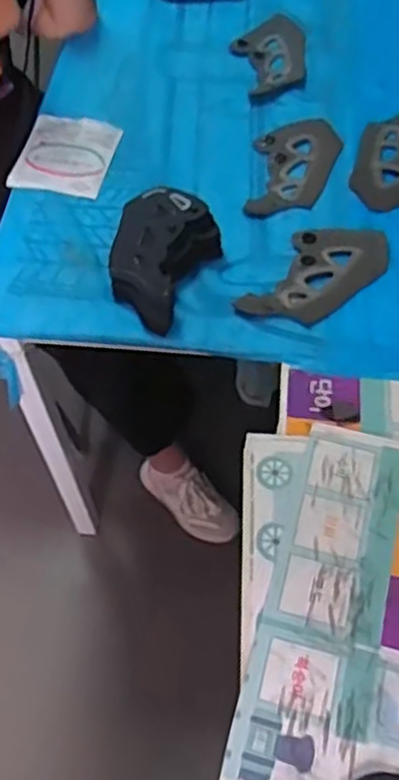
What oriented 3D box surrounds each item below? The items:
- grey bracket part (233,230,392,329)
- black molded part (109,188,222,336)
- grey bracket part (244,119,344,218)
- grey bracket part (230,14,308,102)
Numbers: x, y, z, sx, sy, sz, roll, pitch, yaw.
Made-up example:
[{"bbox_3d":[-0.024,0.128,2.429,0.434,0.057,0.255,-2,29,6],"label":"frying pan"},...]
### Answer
[{"bbox_3d":[0.158,-0.150,0.956,0.125,0.010,0.212,30,64,20],"label":"grey bracket part"},{"bbox_3d":[-0.060,-0.184,0.962,0.150,0.048,0.205,23,62,17],"label":"black molded part"},{"bbox_3d":[0.131,-0.328,1.076,0.119,0.008,0.226,19,60,15],"label":"grey bracket part"},{"bbox_3d":[0.124,-0.567,1.233,0.126,0.008,0.211,-12,58,-4],"label":"grey bracket part"}]

